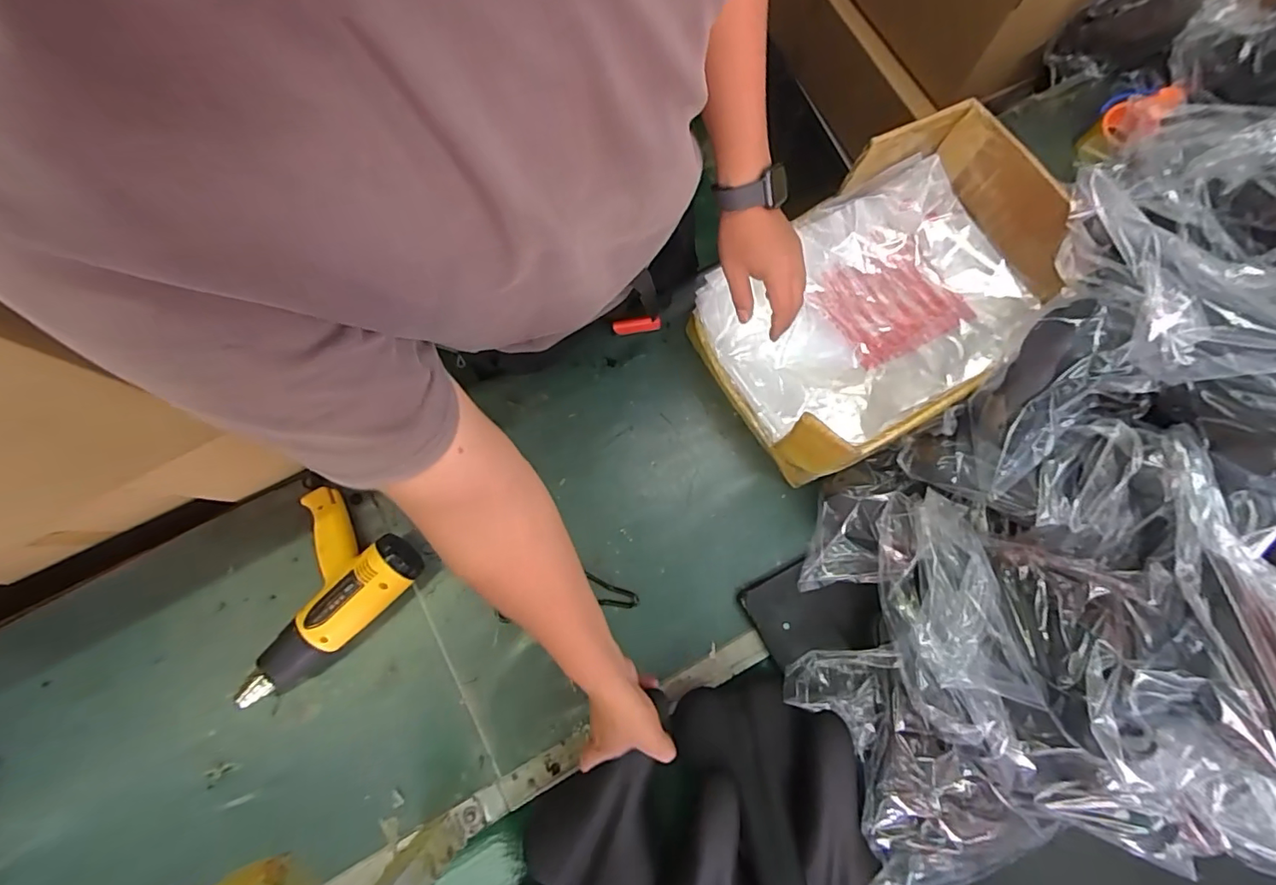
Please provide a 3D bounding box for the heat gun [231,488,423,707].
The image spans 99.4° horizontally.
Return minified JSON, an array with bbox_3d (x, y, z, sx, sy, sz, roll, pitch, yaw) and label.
[{"bbox_3d":[-0.458,0.198,0.738,0.207,0.071,0.272,44,82,11],"label":"heat gun"}]

